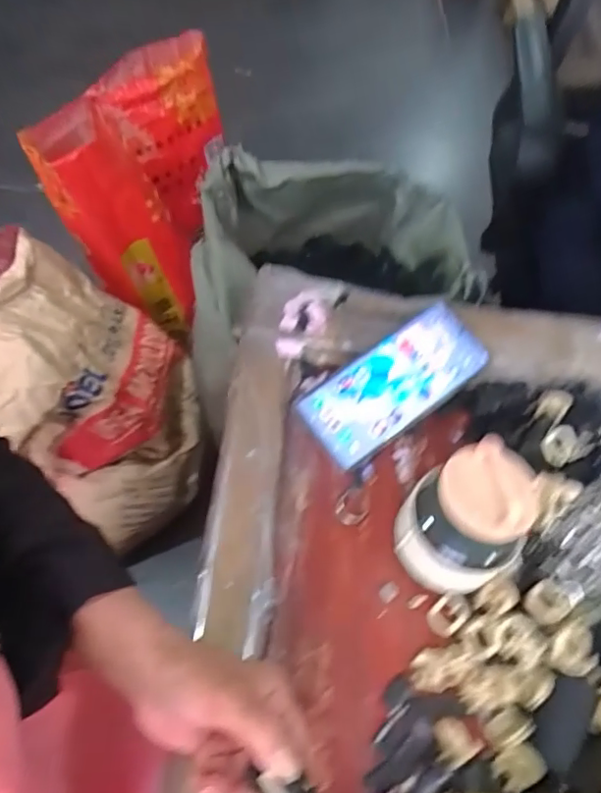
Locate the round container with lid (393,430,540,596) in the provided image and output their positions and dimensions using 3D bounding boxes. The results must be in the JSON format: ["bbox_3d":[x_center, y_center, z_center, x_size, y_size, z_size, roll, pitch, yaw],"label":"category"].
[{"bbox_3d":[0.107,0.082,0.367,0.070,0.106,0.066,1,56,-2],"label":"round container with lid"}]

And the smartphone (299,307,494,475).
[{"bbox_3d":[0.080,-0.013,0.476,0.164,0.008,0.074,-36,74,-10],"label":"smartphone"}]

